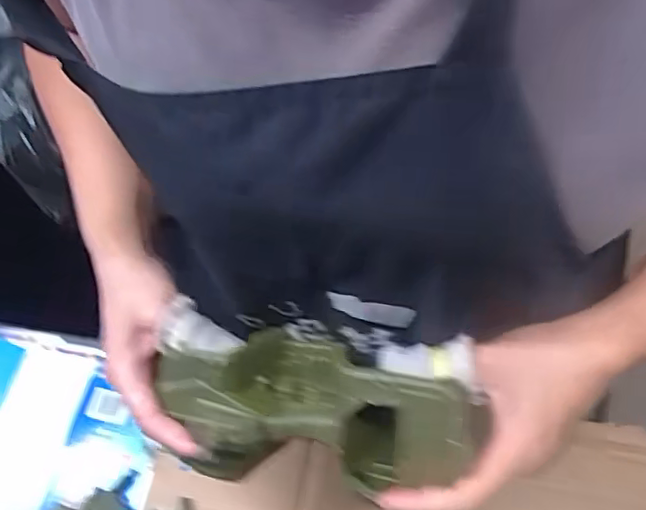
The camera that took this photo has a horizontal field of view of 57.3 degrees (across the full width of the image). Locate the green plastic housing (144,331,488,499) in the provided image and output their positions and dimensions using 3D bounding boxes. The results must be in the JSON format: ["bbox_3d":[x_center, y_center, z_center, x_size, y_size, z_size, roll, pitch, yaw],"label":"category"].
[{"bbox_3d":[-0.005,0.080,0.315,0.173,0.052,0.078,3,59,24],"label":"green plastic housing"}]

